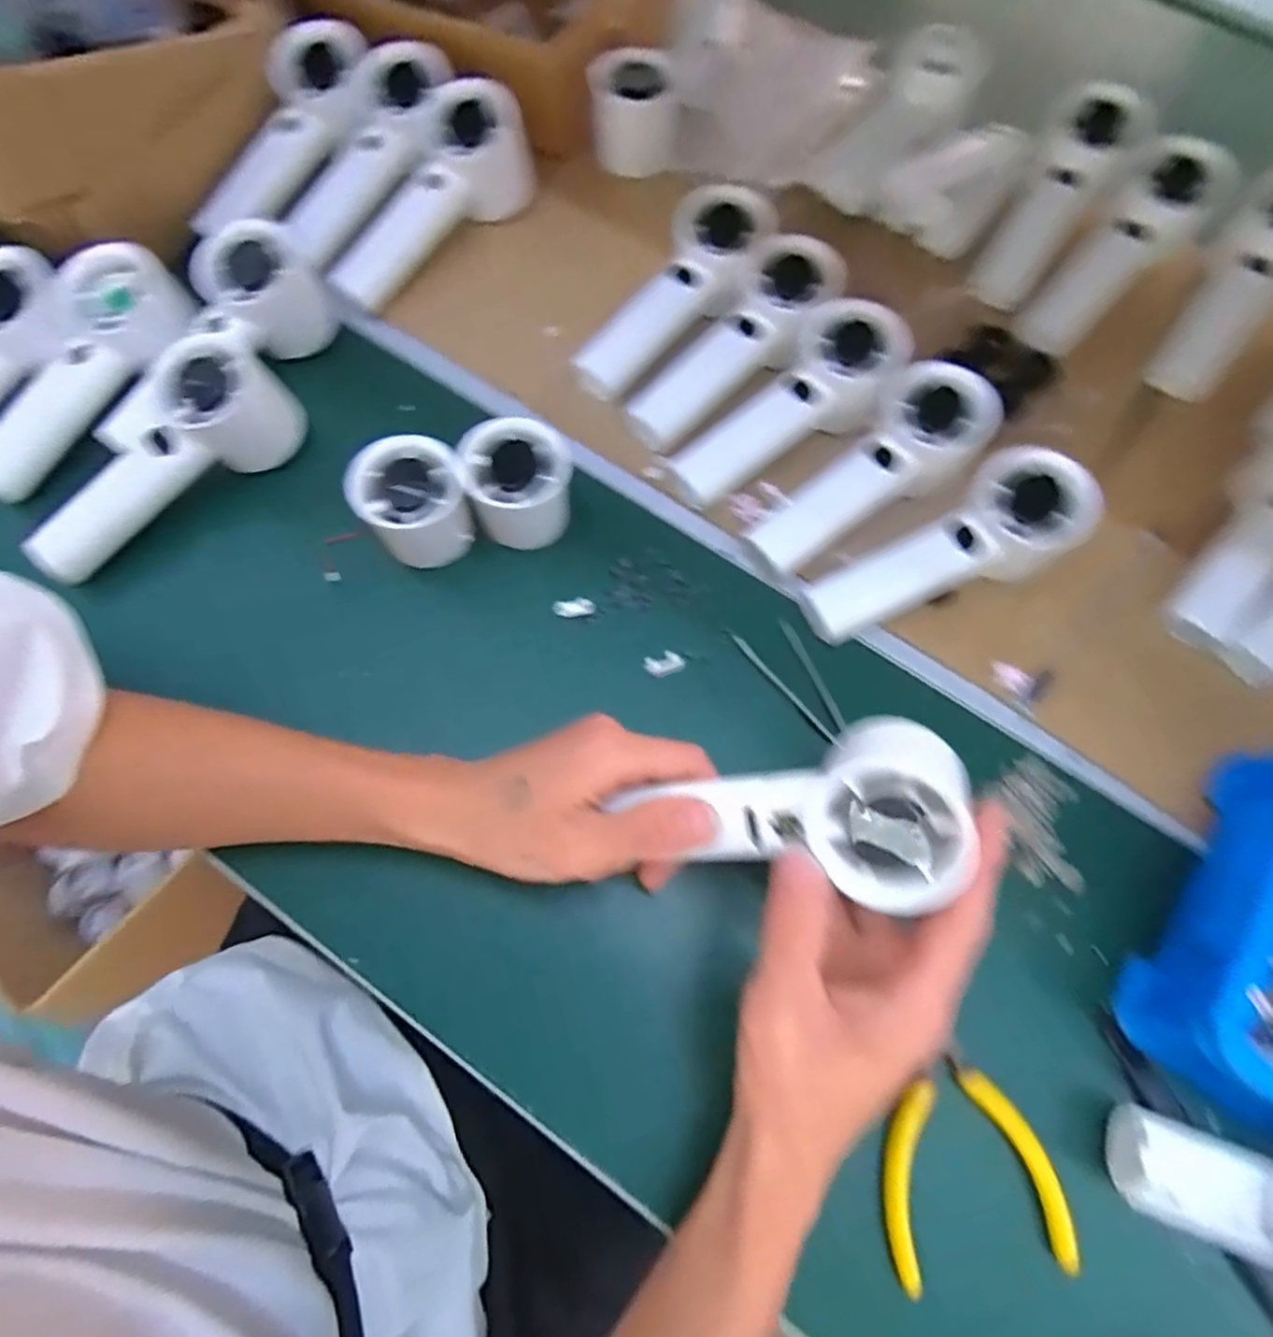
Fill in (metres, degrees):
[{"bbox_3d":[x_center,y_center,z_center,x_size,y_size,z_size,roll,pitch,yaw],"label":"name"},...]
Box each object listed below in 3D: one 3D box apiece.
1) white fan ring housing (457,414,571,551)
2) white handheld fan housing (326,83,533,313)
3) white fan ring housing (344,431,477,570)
[{"bbox_3d":[-0.066,-0.105,0.405,0.057,0.049,0.054,-10,71,-6],"label":"white fan ring housing"},{"bbox_3d":[-0.137,-0.303,0.471,0.157,0.060,0.053,-44,77,4],"label":"white handheld fan housing"},{"bbox_3d":[-0.125,-0.093,0.399,0.059,0.049,0.052,-17,72,-9],"label":"white fan ring housing"}]

